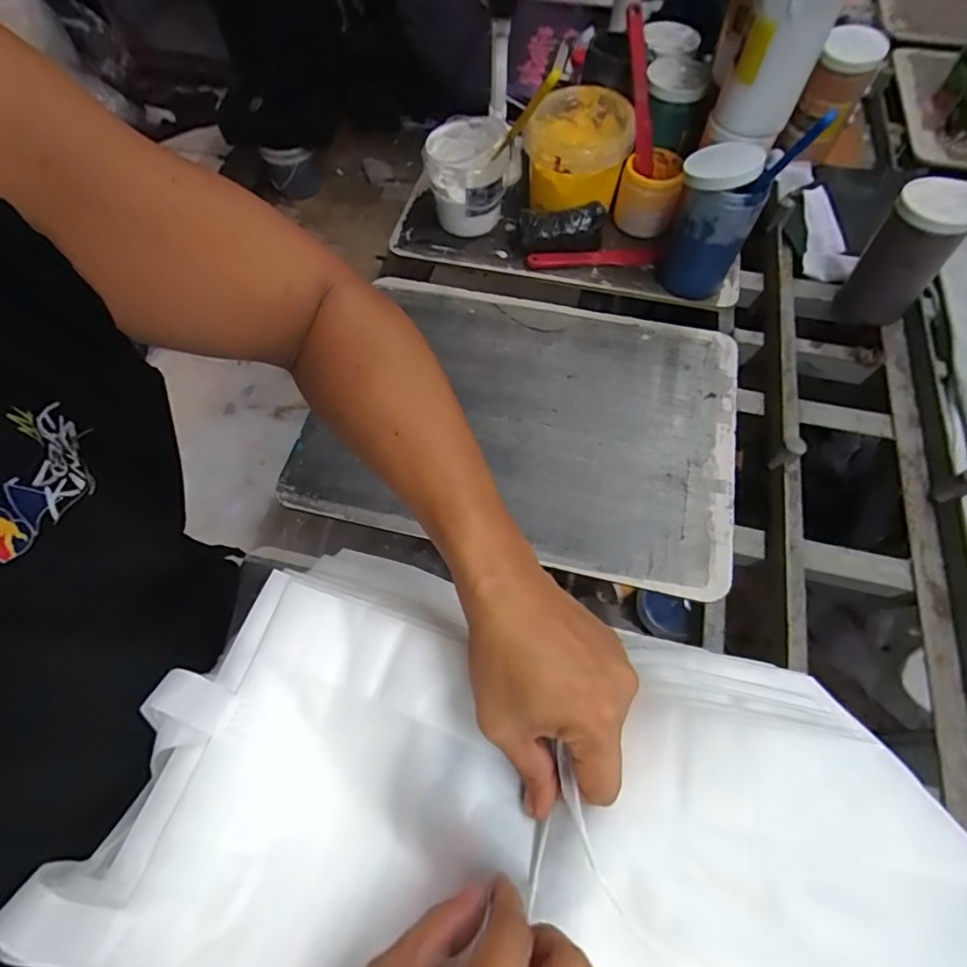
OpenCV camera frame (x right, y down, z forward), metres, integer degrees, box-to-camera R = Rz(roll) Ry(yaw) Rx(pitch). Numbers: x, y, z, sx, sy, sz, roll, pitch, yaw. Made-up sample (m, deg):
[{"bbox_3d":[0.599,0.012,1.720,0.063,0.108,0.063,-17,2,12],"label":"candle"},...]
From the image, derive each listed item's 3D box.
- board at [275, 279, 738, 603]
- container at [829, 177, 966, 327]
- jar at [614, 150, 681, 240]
[{"bbox_3d":[0.056,-0.094,0.696,0.547,0.015,0.403,12,64,6],"label":"board"},{"bbox_3d":[0.590,-0.321,0.717,0.099,0.166,0.099,0,63,0],"label":"container"},{"bbox_3d":[0.261,-0.458,0.814,0.093,0.091,0.104,20,65,9],"label":"jar"}]

